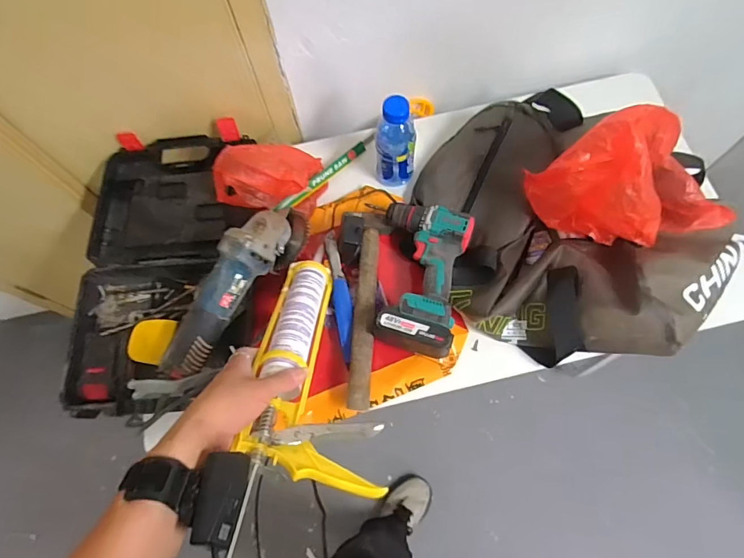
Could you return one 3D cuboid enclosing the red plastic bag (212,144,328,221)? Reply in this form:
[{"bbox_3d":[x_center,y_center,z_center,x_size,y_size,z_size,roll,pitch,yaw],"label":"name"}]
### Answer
[{"bbox_3d":[-0.166,-0.172,0.738,0.159,0.116,0.108,8,70,4],"label":"red plastic bag"}]

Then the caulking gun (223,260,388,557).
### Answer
[{"bbox_3d":[-0.062,0.106,0.510,0.128,0.055,0.387,-3,42,0],"label":"caulking gun"}]

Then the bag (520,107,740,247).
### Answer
[{"bbox_3d":[0.352,-0.125,0.598,0.237,0.163,0.131,-9,70,-2],"label":"bag"}]

